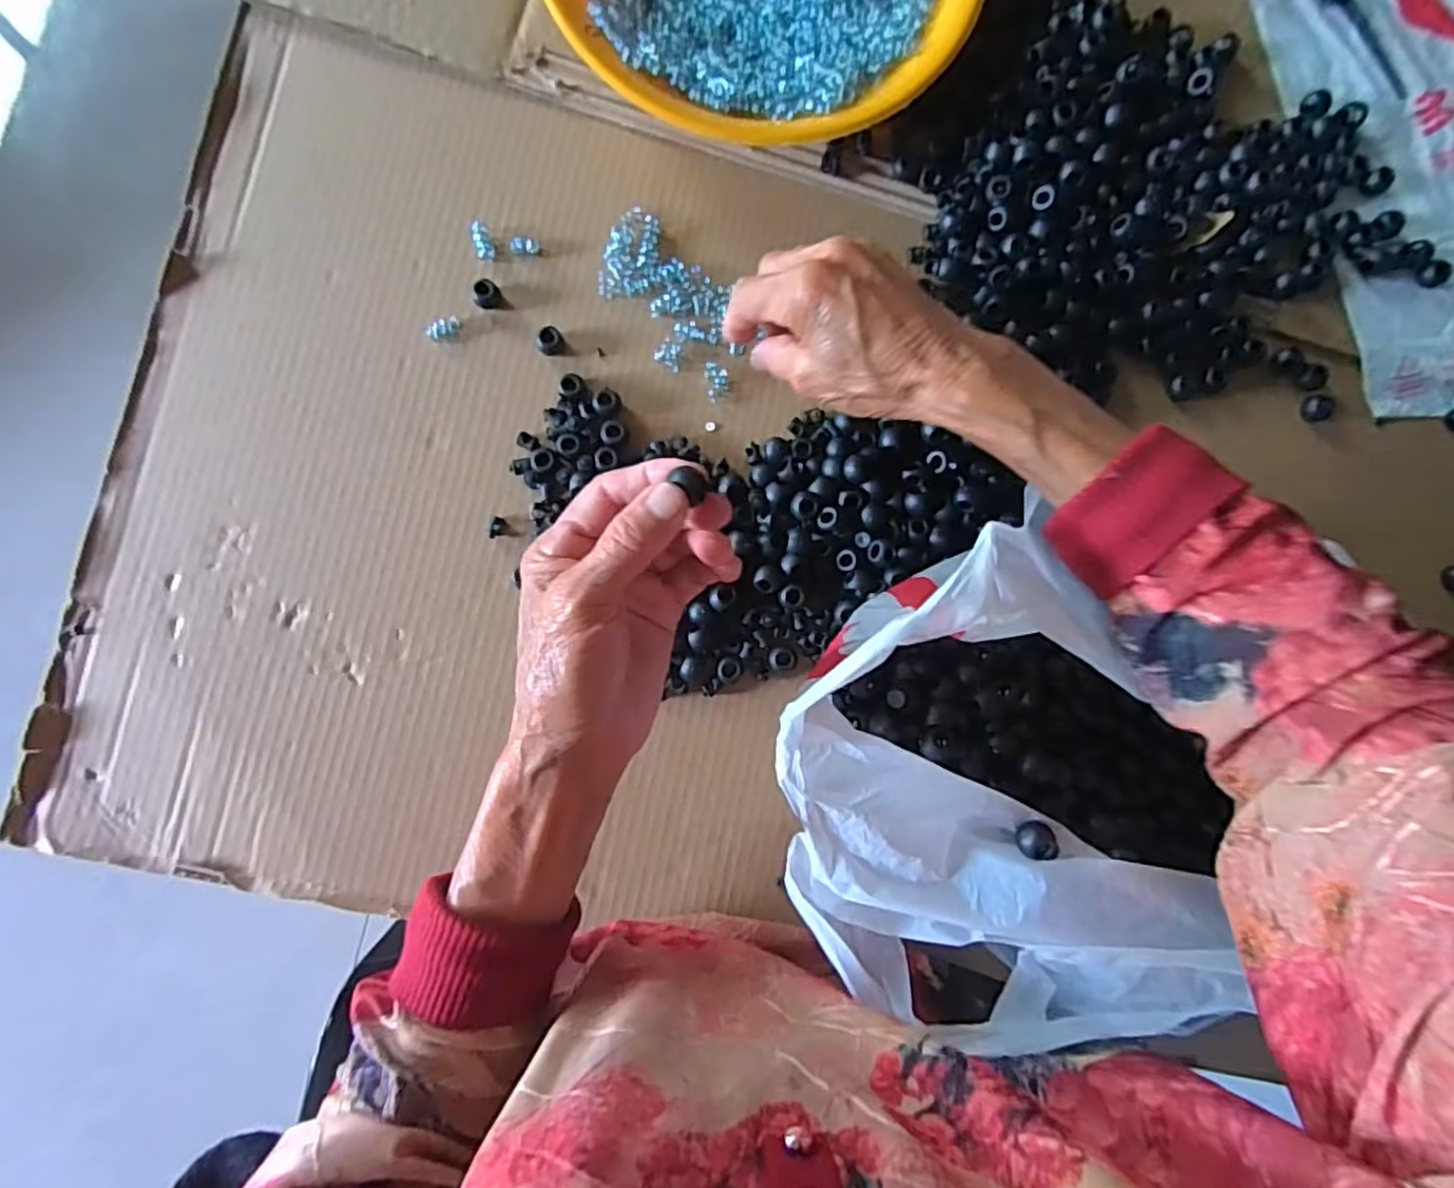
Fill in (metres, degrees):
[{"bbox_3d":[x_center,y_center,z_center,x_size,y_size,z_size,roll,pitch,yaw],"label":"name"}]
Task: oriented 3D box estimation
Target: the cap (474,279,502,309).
[{"bbox_3d":[-0.133,-0.166,0.390,0.013,0.012,0.013,0,88,-4],"label":"cap"}]

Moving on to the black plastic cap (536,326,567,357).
[{"bbox_3d":[-0.098,-0.140,0.391,0.015,0.012,0.013,-24,90,-4],"label":"black plastic cap"}]

